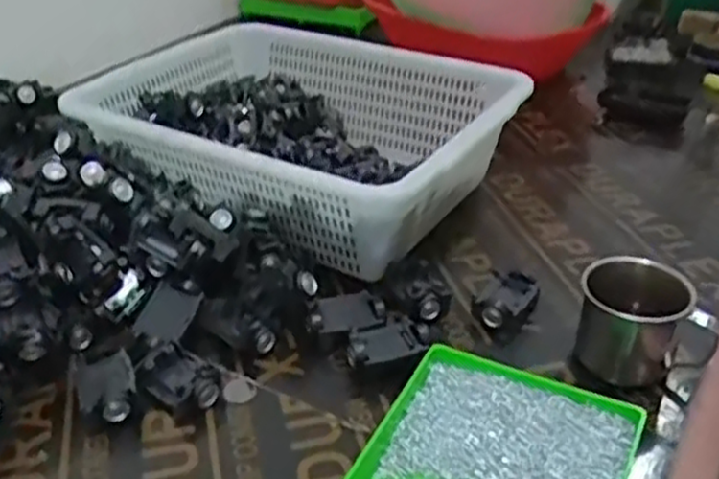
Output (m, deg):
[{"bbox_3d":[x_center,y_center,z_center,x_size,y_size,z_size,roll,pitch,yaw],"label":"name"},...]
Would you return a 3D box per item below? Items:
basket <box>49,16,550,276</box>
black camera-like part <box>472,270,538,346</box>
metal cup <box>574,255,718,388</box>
[{"bbox_3d":[-0.056,-0.114,0.777,0.405,0.099,0.316,16,37,24],"label":"basket"},{"bbox_3d":[0.120,0.052,0.620,0.039,0.032,0.057,18,37,26],"label":"black camera-like part"},{"bbox_3d":[0.212,0.067,0.573,0.087,0.082,0.087,-1,33,0],"label":"metal cup"}]

